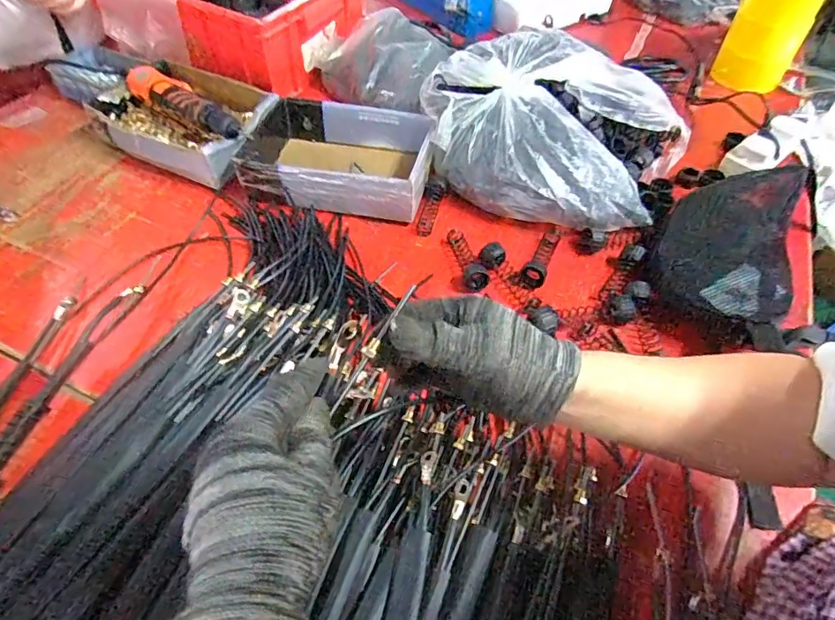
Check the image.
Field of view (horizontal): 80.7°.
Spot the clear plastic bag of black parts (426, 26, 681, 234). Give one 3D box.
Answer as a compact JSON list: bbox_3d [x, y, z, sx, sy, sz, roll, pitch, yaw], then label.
[{"bbox_3d":[0.191,-0.263,0.708,0.350,0.109,0.309,25,55,16],"label":"clear plastic bag of black parts"}]

